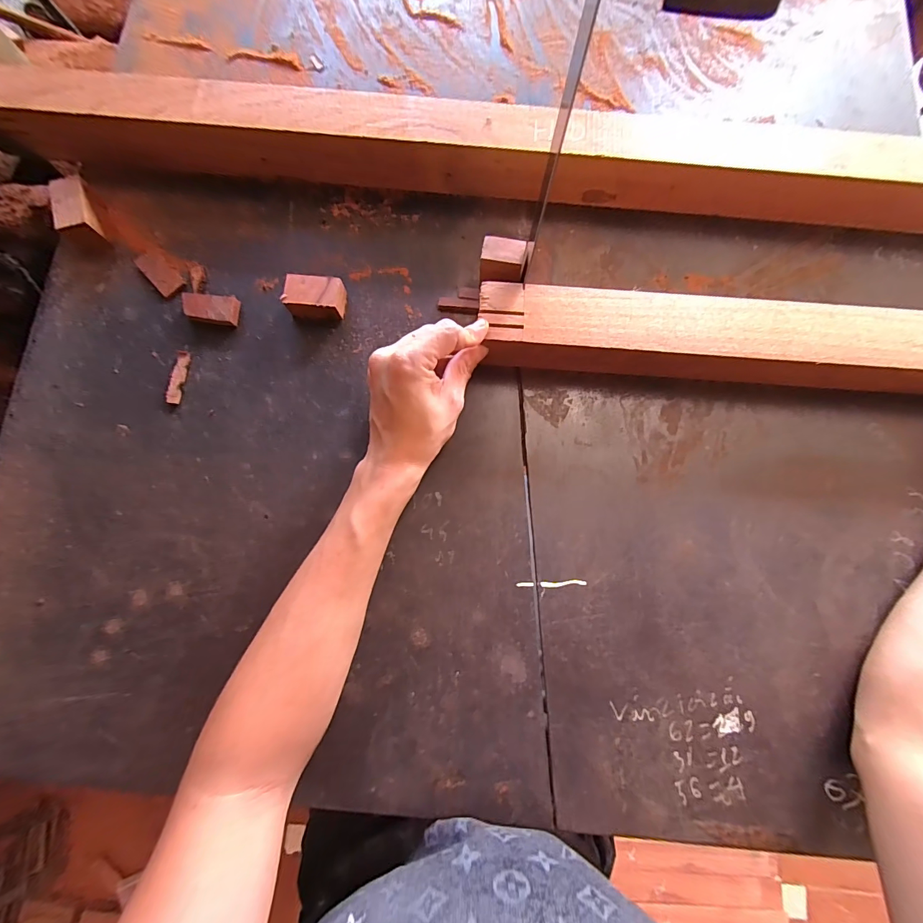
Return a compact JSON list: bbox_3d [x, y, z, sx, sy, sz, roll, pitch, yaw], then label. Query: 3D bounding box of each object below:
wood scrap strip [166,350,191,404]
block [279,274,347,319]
[{"bbox_3d":[-0.261,-0.078,0.363,0.011,0.006,0.050,6,80,1],"label":"wood scrap strip"},{"bbox_3d":[-0.135,-0.152,0.366,0.049,0.025,0.034,8,80,1],"label":"block"}]

